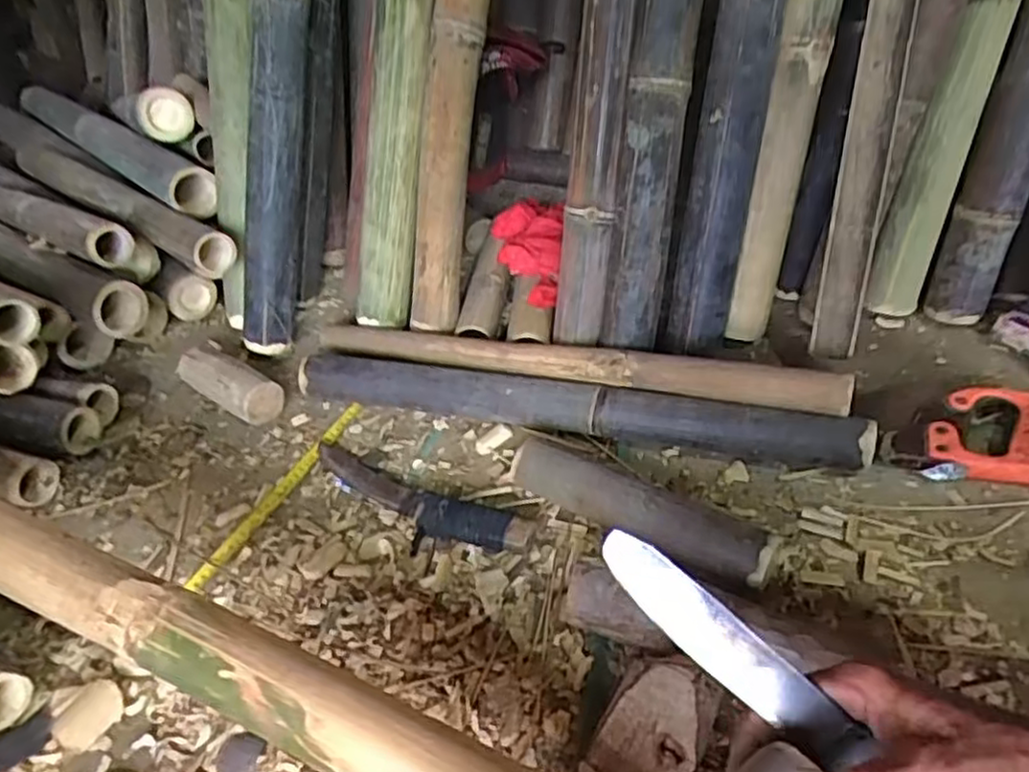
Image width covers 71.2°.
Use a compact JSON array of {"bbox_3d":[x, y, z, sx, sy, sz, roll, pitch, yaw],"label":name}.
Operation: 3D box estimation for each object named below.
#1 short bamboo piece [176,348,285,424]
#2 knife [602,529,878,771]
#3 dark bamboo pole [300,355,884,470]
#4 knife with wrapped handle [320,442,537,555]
[{"bbox_3d":[-0.369,-0.001,0.931,0.159,0.070,0.050,22,49,30],"label":"short bamboo piece"},{"bbox_3d":[0.152,0.171,0.388,0.262,0.021,0.033,41,99,5],"label":"knife"},{"bbox_3d":[0.047,0.024,0.826,0.646,0.069,0.055,8,43,17],"label":"dark bamboo pole"},{"bbox_3d":[-0.115,0.124,0.771,0.288,0.033,0.065,18,47,27],"label":"knife with wrapped handle"}]

